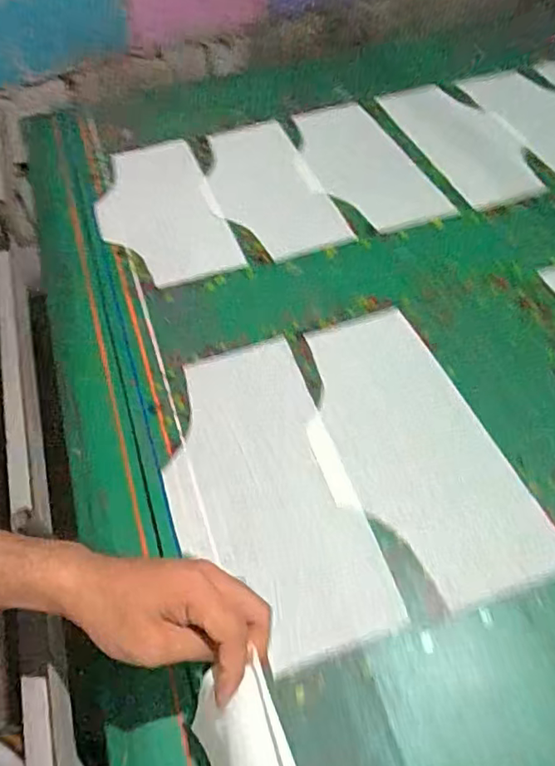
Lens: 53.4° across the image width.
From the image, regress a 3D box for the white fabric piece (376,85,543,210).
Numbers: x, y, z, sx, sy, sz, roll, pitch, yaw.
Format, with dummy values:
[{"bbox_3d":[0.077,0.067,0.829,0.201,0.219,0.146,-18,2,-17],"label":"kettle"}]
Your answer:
[{"bbox_3d":[0.442,-0.554,1.306,0.507,0.172,0.030,19,42,-33],"label":"white fabric piece"}]

